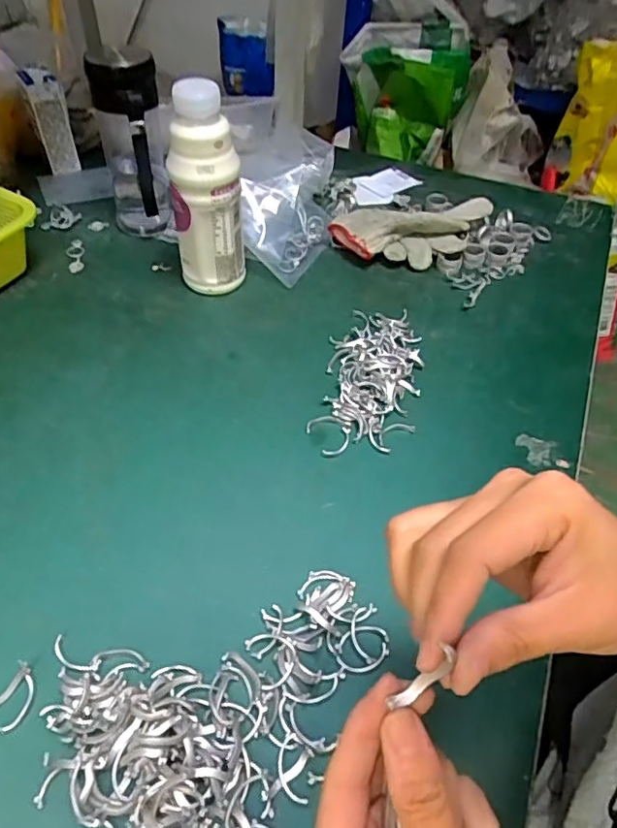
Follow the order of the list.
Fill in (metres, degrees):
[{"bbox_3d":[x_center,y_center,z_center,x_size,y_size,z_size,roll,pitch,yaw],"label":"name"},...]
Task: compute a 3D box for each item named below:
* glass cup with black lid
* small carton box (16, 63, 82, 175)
[{"bbox_3d":[-0.190,-0.293,0.631,0.073,0.188,0.074,-10,49,-13],"label":"glass cup with black lid"},{"bbox_3d":[-0.331,-0.378,0.736,0.041,0.117,0.035,-18,52,-19],"label":"small carton box"}]

